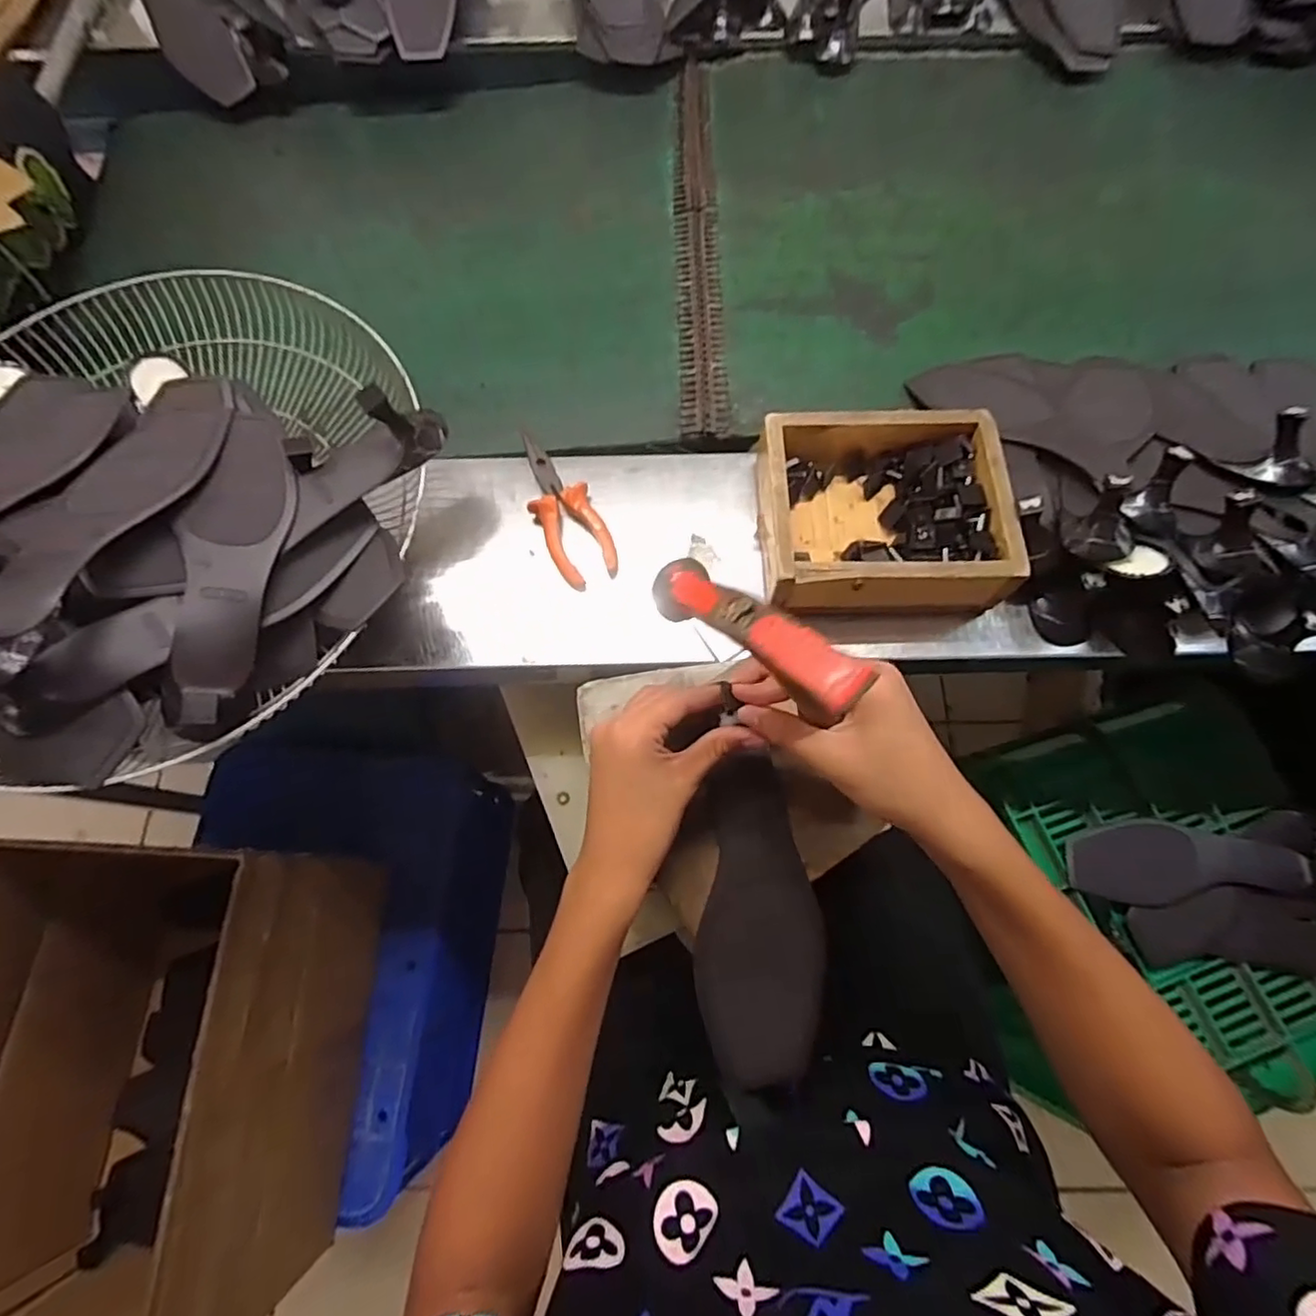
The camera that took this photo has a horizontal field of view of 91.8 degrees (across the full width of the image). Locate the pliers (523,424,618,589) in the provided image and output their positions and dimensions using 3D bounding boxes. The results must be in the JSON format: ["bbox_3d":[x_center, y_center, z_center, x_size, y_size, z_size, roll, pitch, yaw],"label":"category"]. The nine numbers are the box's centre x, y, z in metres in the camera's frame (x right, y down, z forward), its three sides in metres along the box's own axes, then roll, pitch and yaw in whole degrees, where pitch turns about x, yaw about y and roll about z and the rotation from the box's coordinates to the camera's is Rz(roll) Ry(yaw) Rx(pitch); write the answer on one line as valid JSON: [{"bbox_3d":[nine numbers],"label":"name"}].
[{"bbox_3d":[-0.080,-0.127,0.533,0.050,0.020,0.142,-25,71,-8],"label":"pliers"}]

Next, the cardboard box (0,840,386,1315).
[{"bbox_3d":[-0.553,0.487,0.687,0.328,0.332,0.522,0,70,1],"label":"cardboard box"}]

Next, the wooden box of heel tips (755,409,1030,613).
[{"bbox_3d":[0.174,-0.111,0.501,0.182,0.056,0.163,-3,70,0],"label":"wooden box of heel tips"}]

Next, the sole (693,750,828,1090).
[{"bbox_3d":[0.066,0.167,0.420,0.081,0.008,0.199,-2,79,0],"label":"sole"}]

